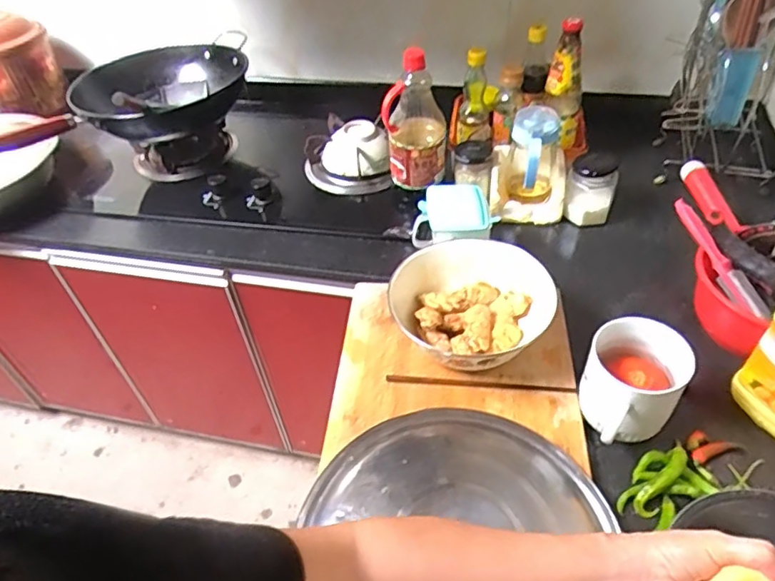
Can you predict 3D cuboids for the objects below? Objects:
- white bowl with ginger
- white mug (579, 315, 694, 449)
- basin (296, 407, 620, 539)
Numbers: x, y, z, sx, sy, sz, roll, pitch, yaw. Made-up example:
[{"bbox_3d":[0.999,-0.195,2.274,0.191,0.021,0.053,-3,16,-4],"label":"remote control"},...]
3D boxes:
[{"bbox_3d":[0.119,0.025,0.782,0.208,0.081,0.208,27,54,29],"label":"white bowl with ginger"},{"bbox_3d":[0.282,0.118,0.657,0.108,0.107,0.137,23,51,26],"label":"white mug"},{"bbox_3d":[0.071,0.288,0.592,0.326,0.085,0.348,-3,45,3],"label":"basin"}]

